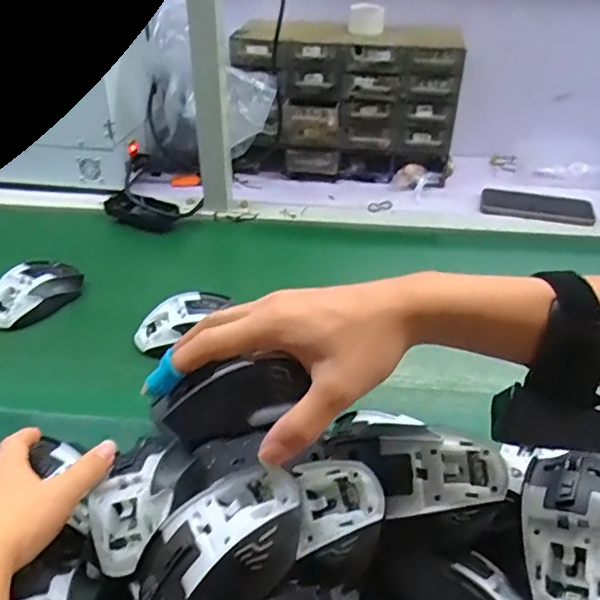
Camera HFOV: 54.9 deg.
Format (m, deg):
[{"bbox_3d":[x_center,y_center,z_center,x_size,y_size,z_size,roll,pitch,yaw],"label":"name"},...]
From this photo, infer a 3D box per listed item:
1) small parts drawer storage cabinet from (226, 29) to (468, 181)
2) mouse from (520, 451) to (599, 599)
[{"bbox_3d":[0.077,-0.326,0.957,0.351,0.228,0.196,3,36,3],"label":"small parts drawer storage cabinet"},{"bbox_3d":[0.177,0.145,0.364,0.072,0.043,0.112,15,38,19],"label":"mouse"}]

